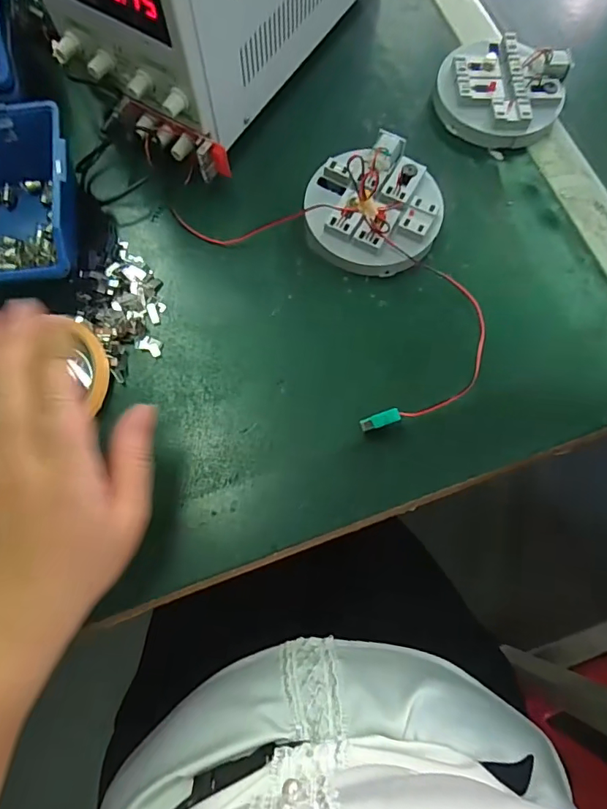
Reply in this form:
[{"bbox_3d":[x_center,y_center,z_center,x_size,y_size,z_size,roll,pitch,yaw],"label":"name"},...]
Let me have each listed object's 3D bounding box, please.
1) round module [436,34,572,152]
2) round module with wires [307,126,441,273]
[{"bbox_3d":[0.162,-0.259,0.404,0.101,0.033,0.092,0,72,0],"label":"round module"},{"bbox_3d":[0.053,-0.152,0.369,0.099,0.033,0.099,8,73,2],"label":"round module with wires"}]

